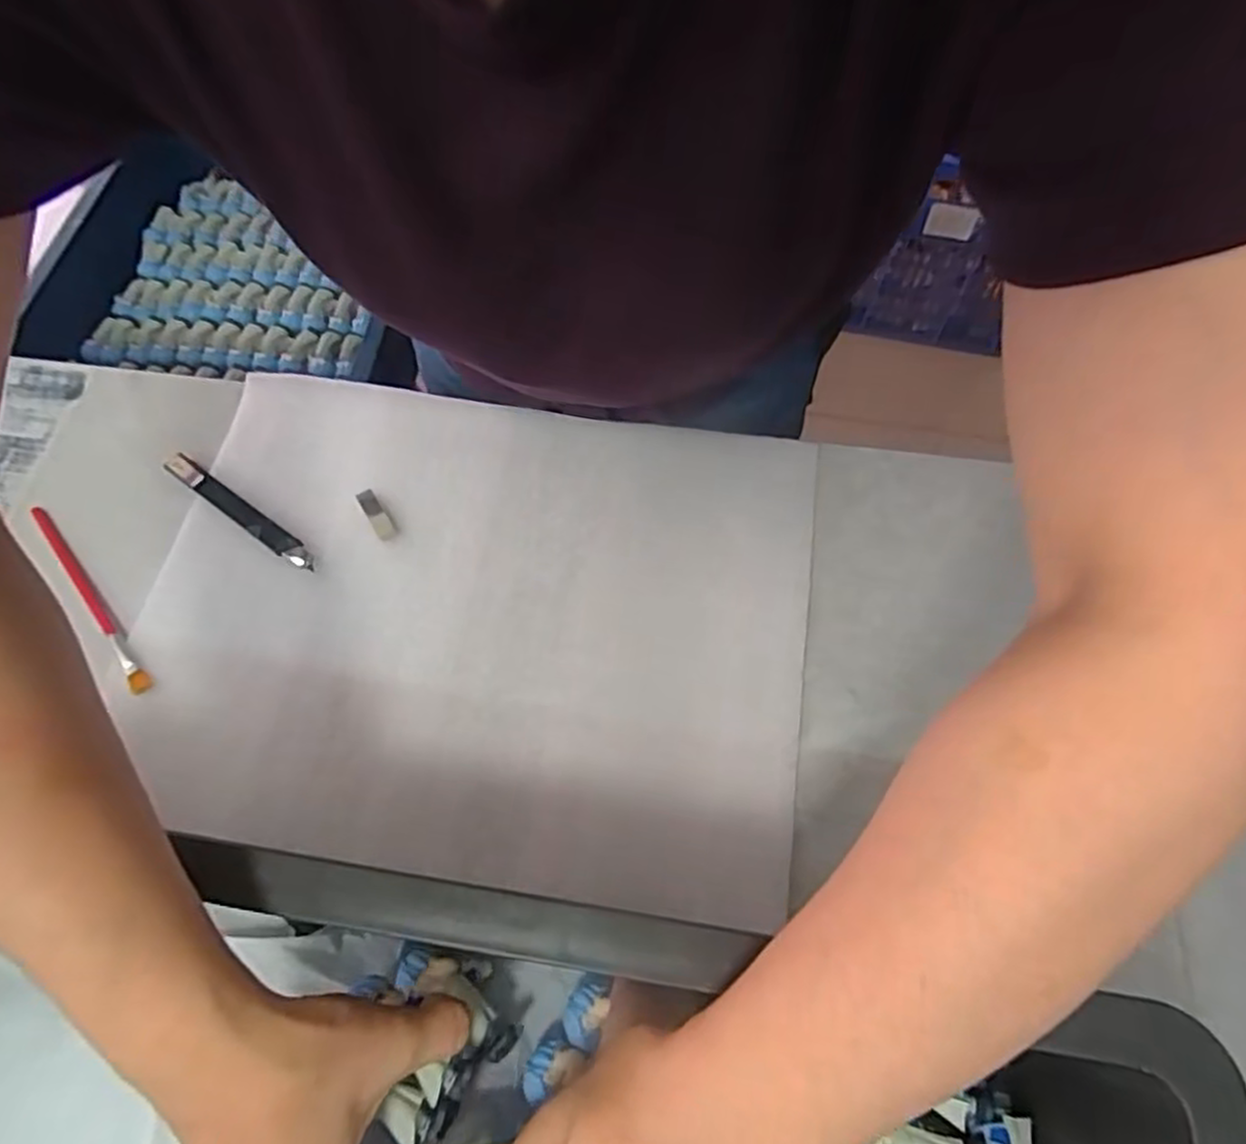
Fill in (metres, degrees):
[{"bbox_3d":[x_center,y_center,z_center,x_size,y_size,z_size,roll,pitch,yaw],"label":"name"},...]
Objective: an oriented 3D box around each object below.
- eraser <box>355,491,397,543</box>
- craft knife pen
[{"bbox_3d":[-0.161,-0.037,0.466,0.012,0.008,0.038,-33,66,-14],"label":"eraser"},{"bbox_3d":[-0.254,-0.041,0.472,0.135,0.012,0.016,33,69,15],"label":"craft knife pen"}]

